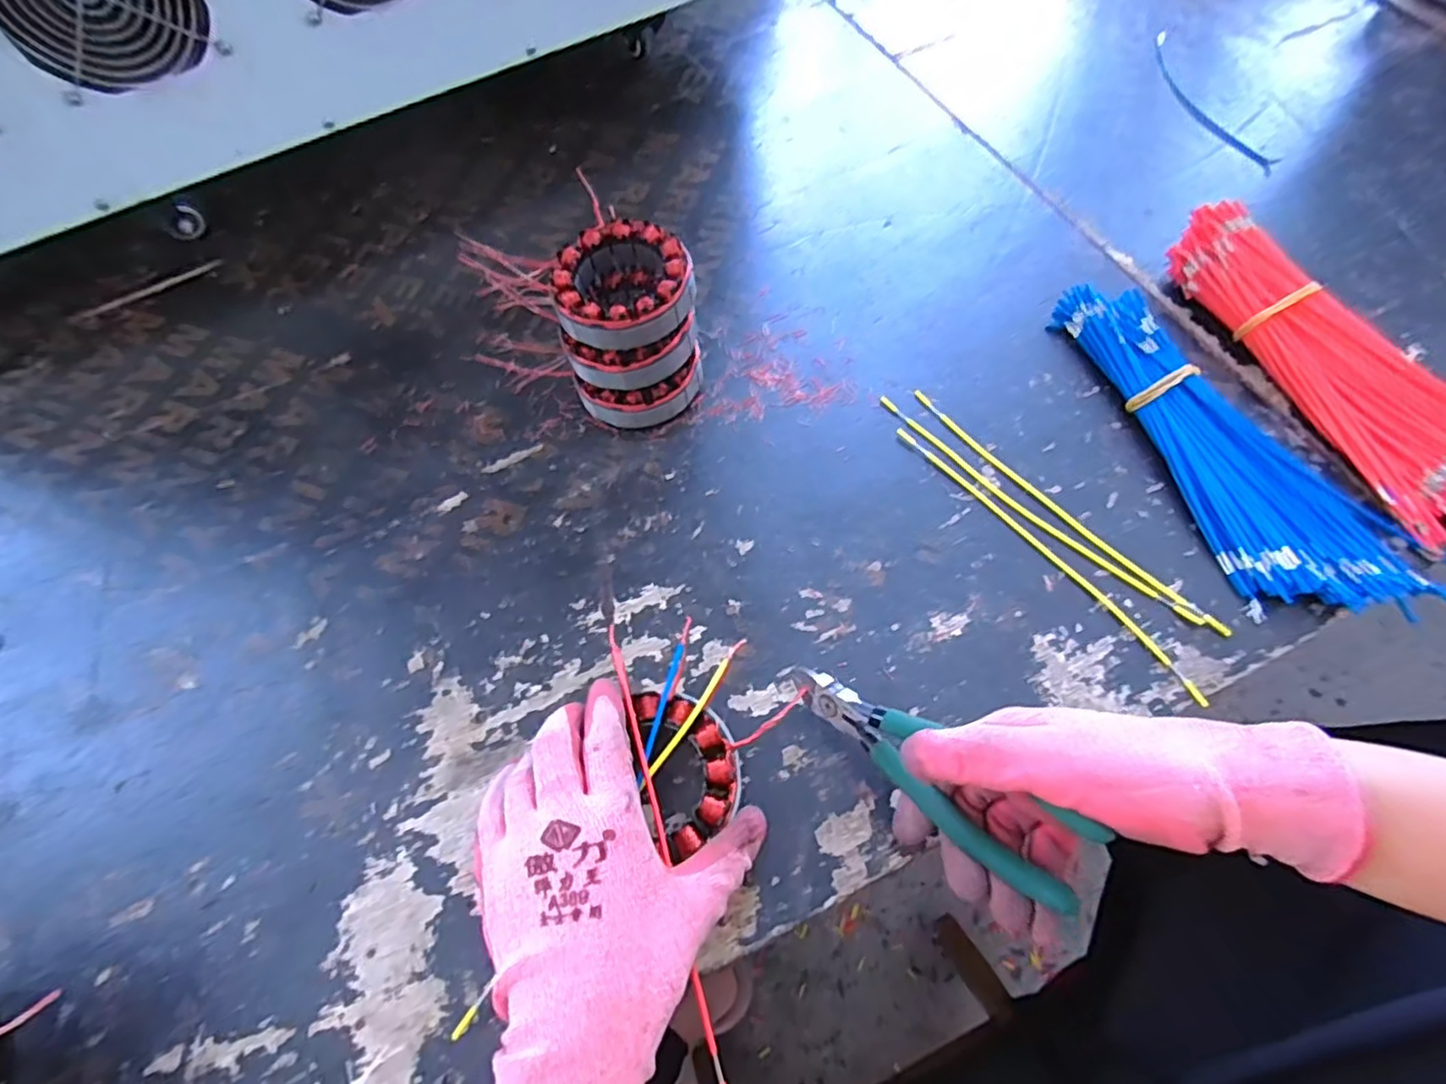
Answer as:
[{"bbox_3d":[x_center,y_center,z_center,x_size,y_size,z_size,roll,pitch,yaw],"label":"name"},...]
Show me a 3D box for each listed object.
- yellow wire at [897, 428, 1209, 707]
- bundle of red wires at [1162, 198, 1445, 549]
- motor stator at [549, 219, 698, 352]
[{"bbox_3d":[0.190,0.003,0.398,0.011,0.006,0.229,-34,67,-13],"label":"yellow wire"},{"bbox_3d":[0.388,-0.116,0.421,0.062,0.042,0.255,-21,64,-6],"label":"bundle of red wires"},{"bbox_3d":[-0.063,-0.163,0.415,0.086,0.023,0.086,-14,64,-3],"label":"motor stator"}]

